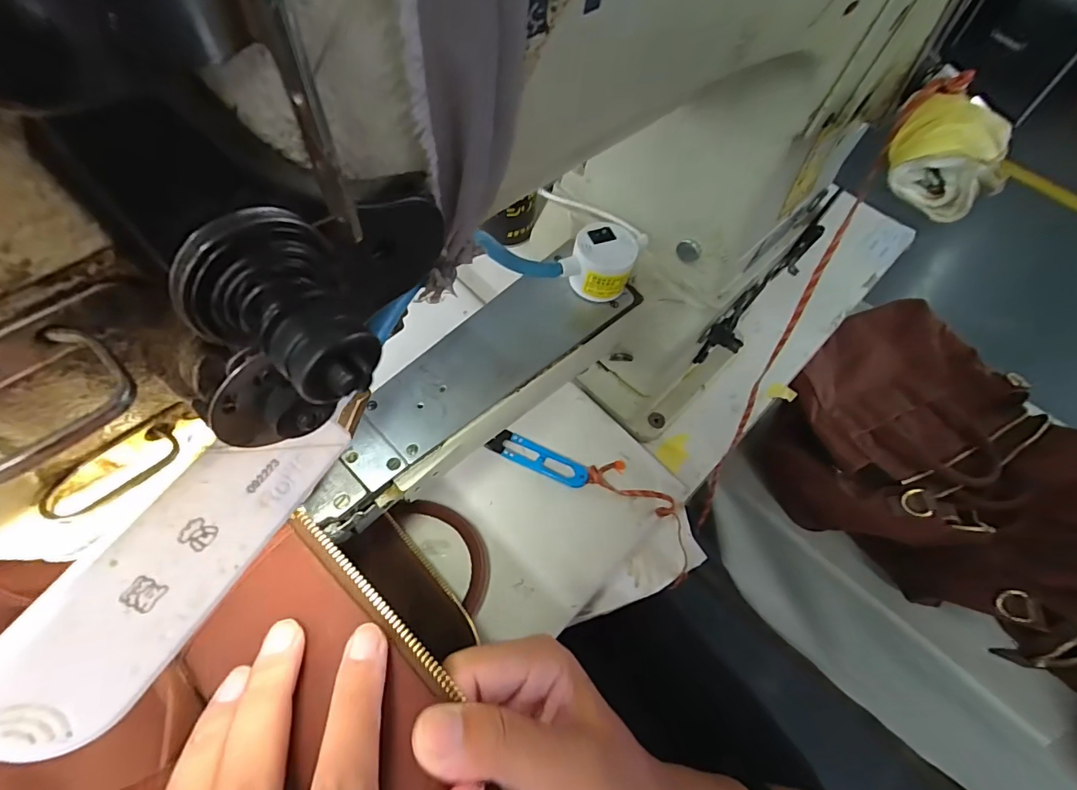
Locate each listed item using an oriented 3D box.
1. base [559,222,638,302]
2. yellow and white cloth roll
[{"bbox_3d":[0.036,-0.078,0.280,0.039,0.033,0.033,16,62,4],"label":"base"},{"bbox_3d":[0.163,-0.096,0.187,0.043,0.025,0.041,2,62,-3],"label":"yellow and white cloth roll"}]

